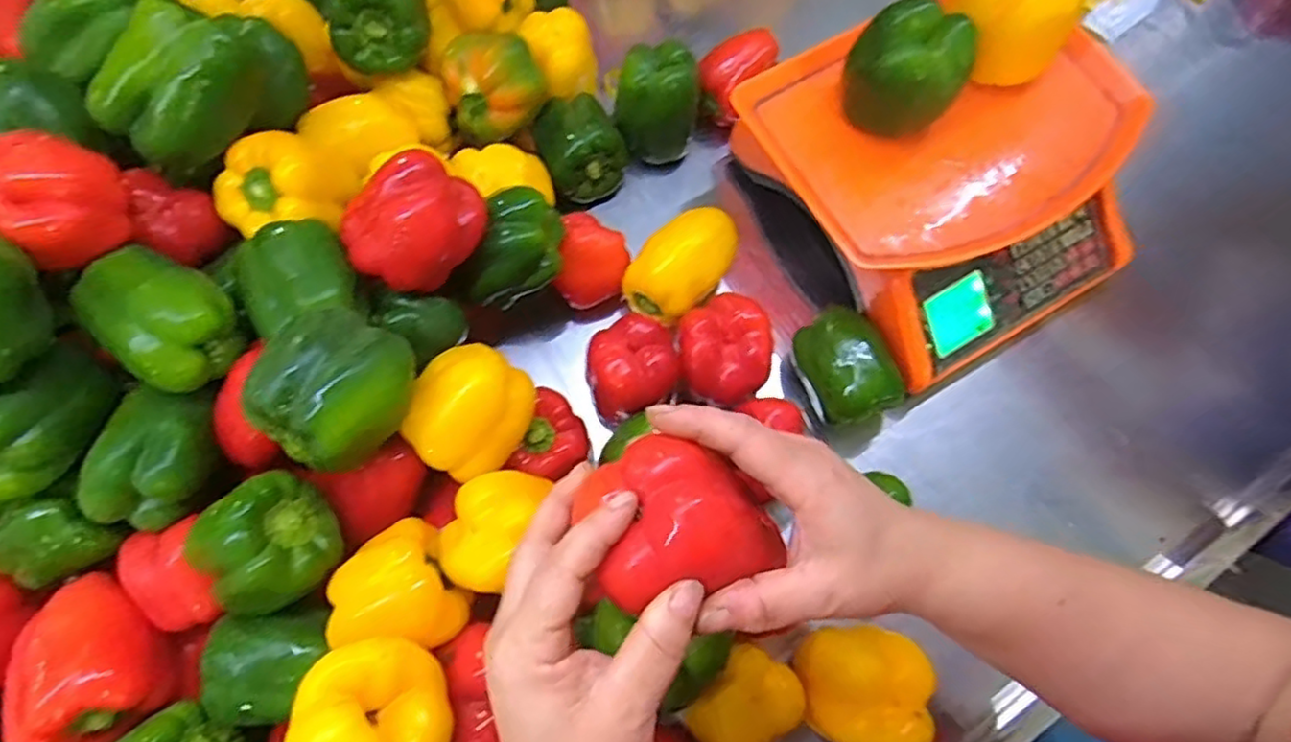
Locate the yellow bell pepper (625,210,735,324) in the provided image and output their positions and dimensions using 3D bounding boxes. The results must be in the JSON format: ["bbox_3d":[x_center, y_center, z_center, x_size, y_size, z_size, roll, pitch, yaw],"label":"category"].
[{"bbox_3d":[0.035,-0.092,0.552,0.064,0.057,0.104,43,77,12],"label":"yellow bell pepper"}]

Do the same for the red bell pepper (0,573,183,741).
[{"bbox_3d":[-0.341,0.179,0.406,0.066,0.060,0.097,-17,73,-5],"label":"red bell pepper"}]

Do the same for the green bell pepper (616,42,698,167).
[{"bbox_3d":[0.012,-0.247,0.613,0.074,0.083,0.063,9,72,3],"label":"green bell pepper"}]

